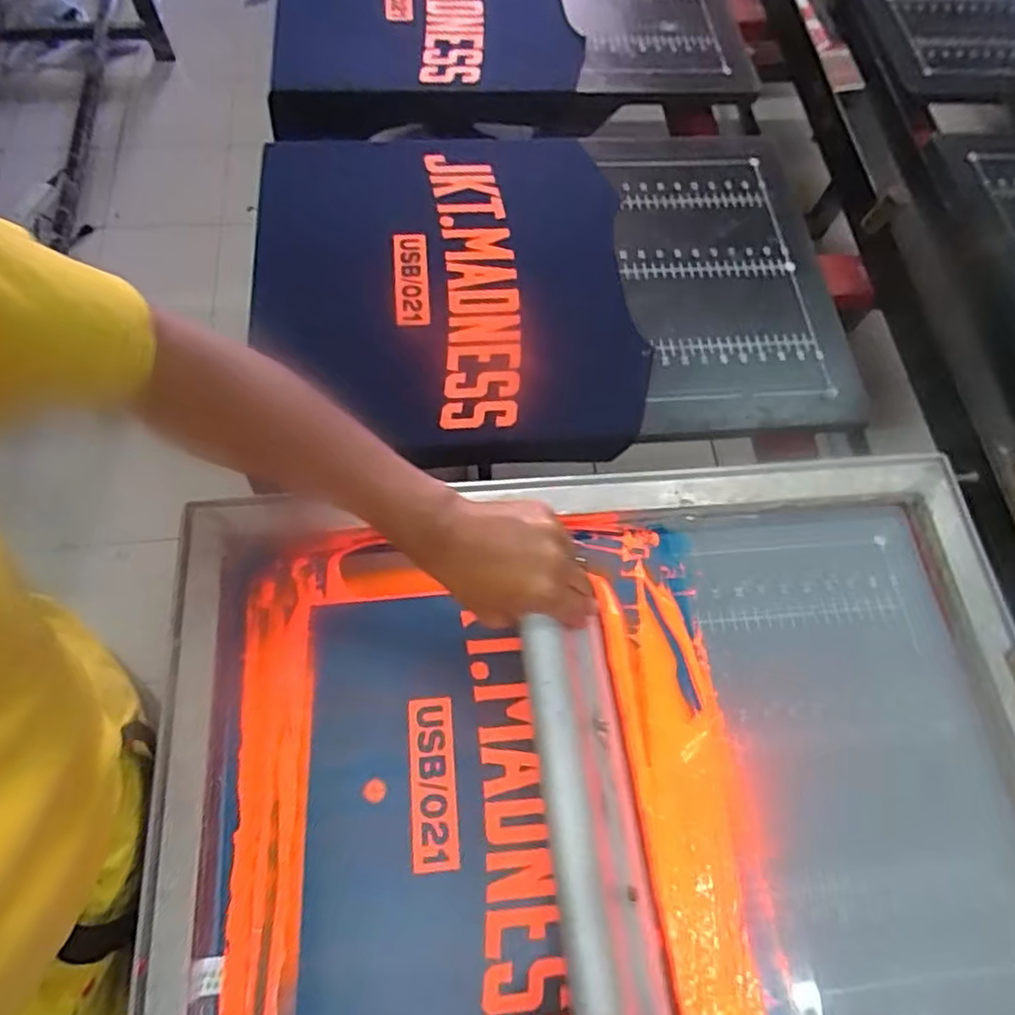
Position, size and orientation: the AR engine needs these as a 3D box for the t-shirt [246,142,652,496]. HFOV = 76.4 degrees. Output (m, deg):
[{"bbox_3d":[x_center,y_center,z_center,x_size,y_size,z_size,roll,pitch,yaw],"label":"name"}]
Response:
[{"bbox_3d":[-0.069,-0.227,0.671,0.377,0.041,0.397,-7,69,-2],"label":"t-shirt"}]

